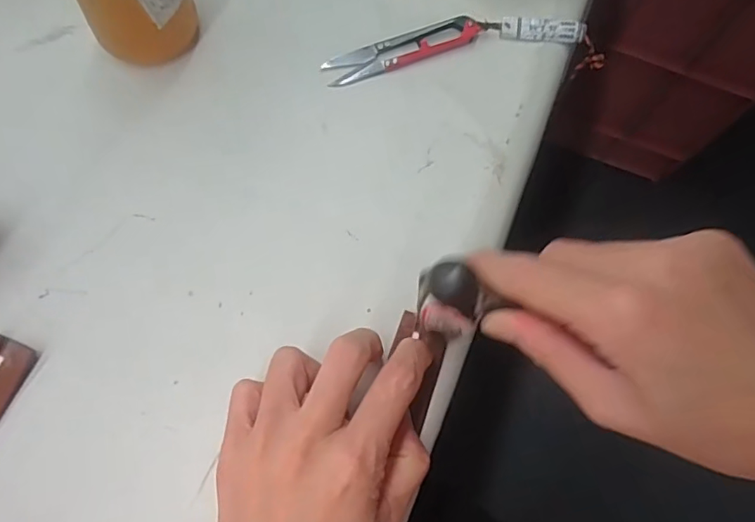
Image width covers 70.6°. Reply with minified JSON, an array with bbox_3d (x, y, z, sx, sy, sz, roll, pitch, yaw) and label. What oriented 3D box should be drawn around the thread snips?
[{"bbox_3d":[0.018,-0.143,0.356,0.107,0.009,0.026,-19,71,-8],"label":"thread snips"}]

